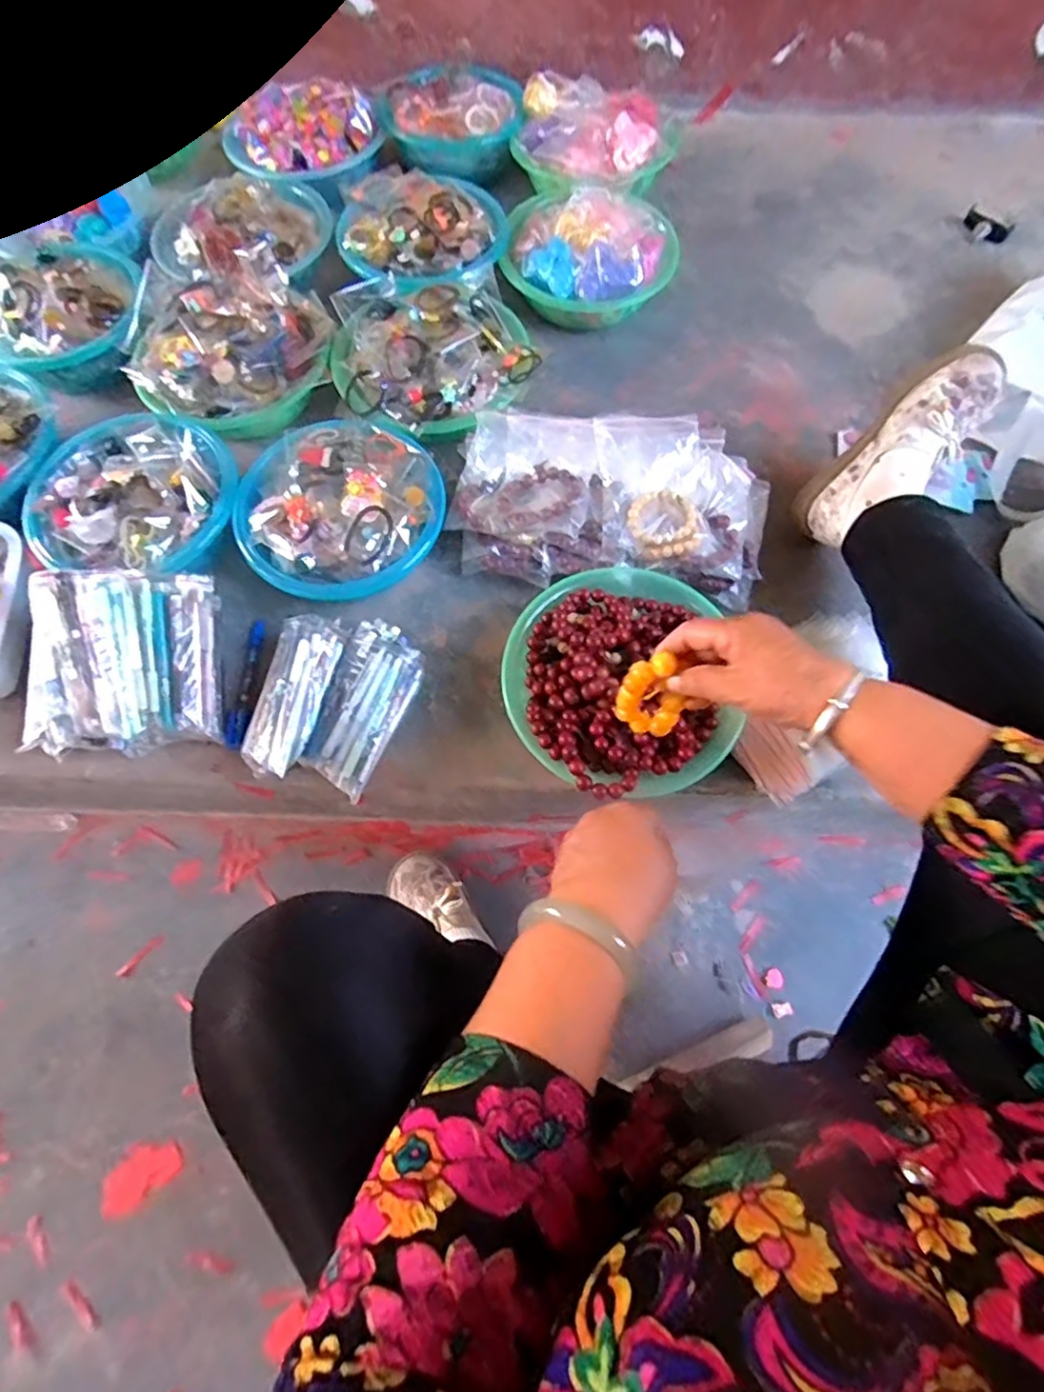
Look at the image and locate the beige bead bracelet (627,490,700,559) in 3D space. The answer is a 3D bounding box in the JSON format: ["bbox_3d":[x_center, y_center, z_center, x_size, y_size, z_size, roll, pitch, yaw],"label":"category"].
[{"bbox_3d":[0.158,-0.188,0.679,0.078,0.025,0.070,40,74,15],"label":"beige bead bracelet"}]

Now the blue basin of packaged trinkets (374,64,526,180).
[{"bbox_3d":[-0.109,-0.911,0.974,0.222,0.074,0.174,1,68,1],"label":"blue basin of packaged trinkets"}]

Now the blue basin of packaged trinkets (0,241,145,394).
[{"bbox_3d":[-0.599,-0.494,0.826,0.212,0.120,0.219,0,68,0],"label":"blue basin of packaged trinkets"}]

